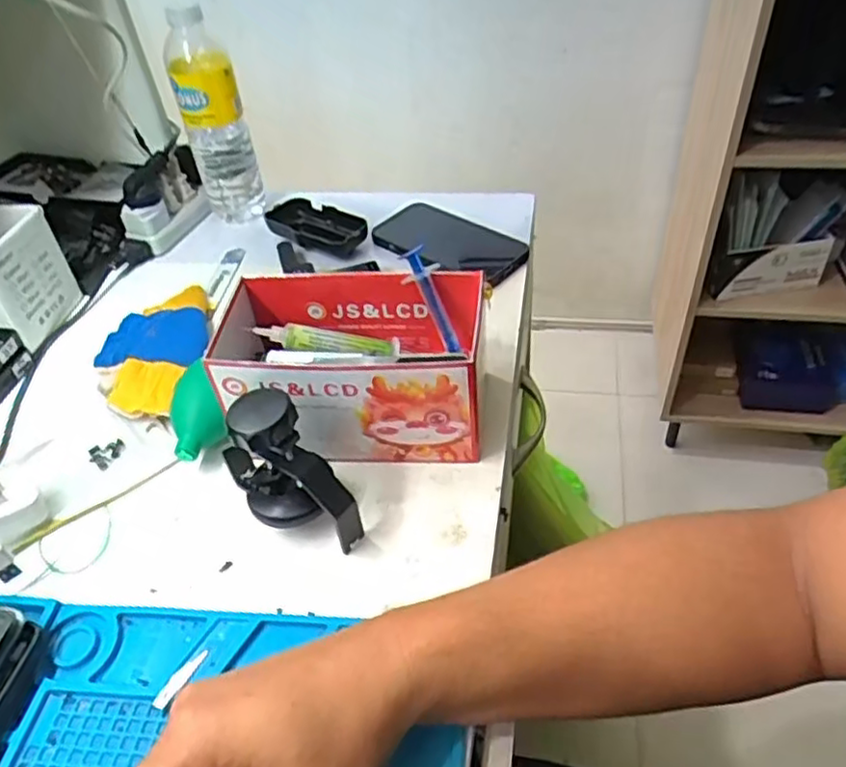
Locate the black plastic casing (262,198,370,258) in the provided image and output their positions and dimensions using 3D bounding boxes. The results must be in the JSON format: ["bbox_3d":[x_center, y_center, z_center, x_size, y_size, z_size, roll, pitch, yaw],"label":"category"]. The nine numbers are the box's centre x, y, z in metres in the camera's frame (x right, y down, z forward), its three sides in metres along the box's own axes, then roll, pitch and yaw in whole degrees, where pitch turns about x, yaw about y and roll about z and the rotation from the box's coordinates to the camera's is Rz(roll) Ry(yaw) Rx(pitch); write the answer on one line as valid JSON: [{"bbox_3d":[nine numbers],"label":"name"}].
[{"bbox_3d":[-0.109,-0.159,0.676,0.118,0.024,0.052,29,50,26],"label":"black plastic casing"}]

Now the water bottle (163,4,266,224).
[{"bbox_3d":[-0.206,-0.257,0.667,0.060,0.187,0.060,-16,43,-11],"label":"water bottle"}]

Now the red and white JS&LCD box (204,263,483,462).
[{"bbox_3d":[-0.050,-0.010,0.468,0.177,0.093,0.098,1,42,7],"label":"red and white JS&LCD box"}]

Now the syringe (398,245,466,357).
[{"bbox_3d":[0.008,-0.055,0.460,0.017,0.078,0.018,-32,14,-30],"label":"syringe"}]

